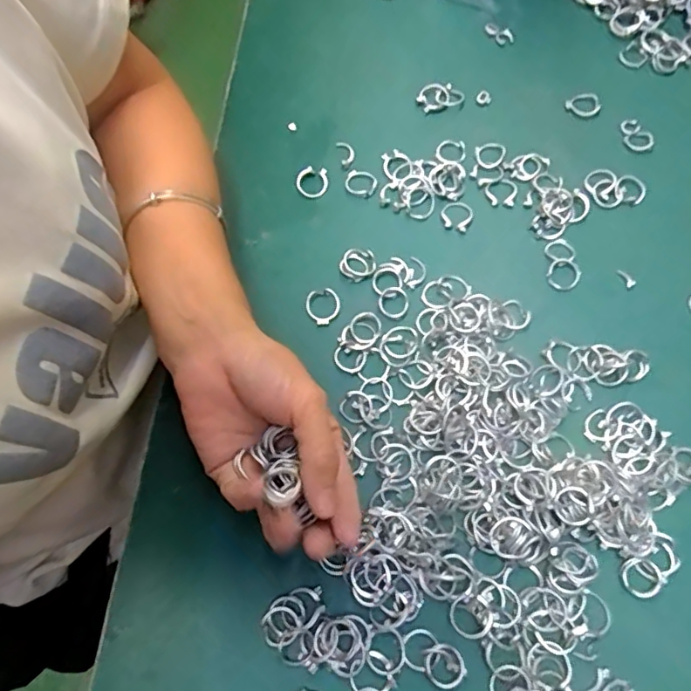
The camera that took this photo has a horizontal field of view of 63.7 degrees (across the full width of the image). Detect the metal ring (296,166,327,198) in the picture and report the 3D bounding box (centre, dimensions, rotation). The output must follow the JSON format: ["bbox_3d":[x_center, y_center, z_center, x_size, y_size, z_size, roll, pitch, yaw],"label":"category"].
[{"bbox_3d":[-0.024,-0.117,0.398,0.022,0.005,0.025,-4,67,0],"label":"metal ring"}]

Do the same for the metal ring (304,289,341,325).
[{"bbox_3d":[-0.015,-0.027,0.362,0.022,0.004,0.024,-1,68,2],"label":"metal ring"}]

